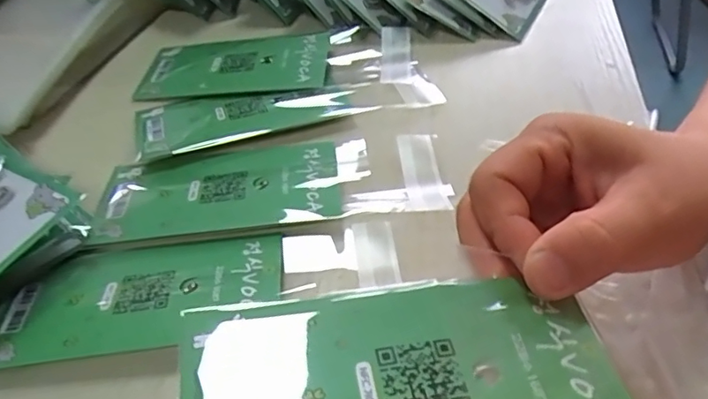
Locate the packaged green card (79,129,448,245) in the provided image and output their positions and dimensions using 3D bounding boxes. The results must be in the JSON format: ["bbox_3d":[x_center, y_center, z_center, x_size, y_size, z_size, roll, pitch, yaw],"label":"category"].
[{"bbox_3d":[-0.046,-0.014,0.301,0.184,0.010,0.073,-6,46,-4],"label":"packaged green card"}]

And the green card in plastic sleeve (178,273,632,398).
[{"bbox_3d":[0.014,0.053,0.159,0.123,0.006,0.067,-6,47,-10],"label":"green card in plastic sleeve"}]

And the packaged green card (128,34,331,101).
[{"bbox_3d":[-0.082,-0.093,0.380,0.127,0.005,0.064,-5,48,7],"label":"packaged green card"}]

